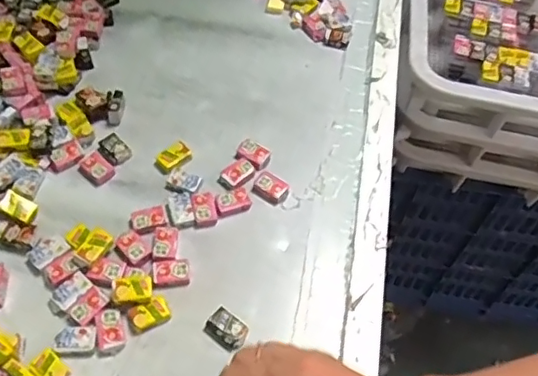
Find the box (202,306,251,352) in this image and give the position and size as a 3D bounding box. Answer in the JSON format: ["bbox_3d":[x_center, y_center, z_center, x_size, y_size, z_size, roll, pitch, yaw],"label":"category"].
[{"bbox_3d":[-0.029,0.097,0.384,0.029,0.013,0.022,40,62,20],"label":"box"}]

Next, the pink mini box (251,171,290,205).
[{"bbox_3d":[0.001,0.000,0.447,0.027,0.007,0.020,32,60,16],"label":"pink mini box"}]

